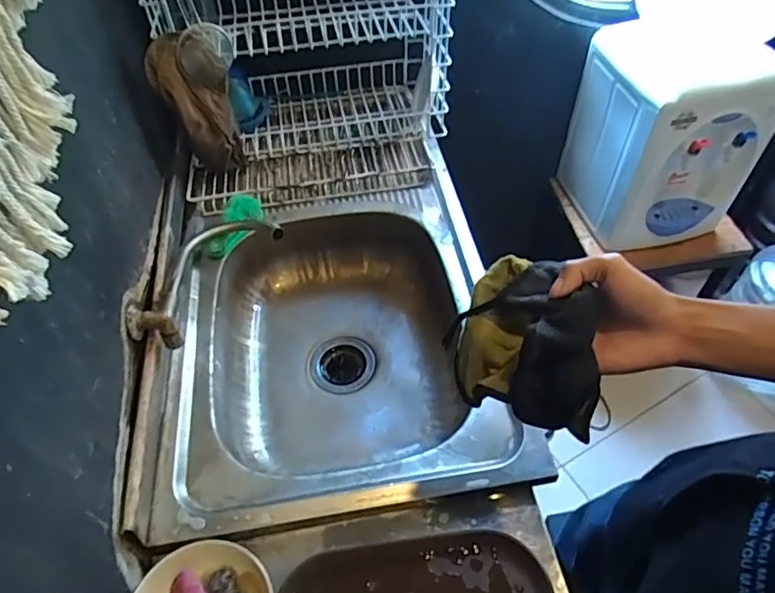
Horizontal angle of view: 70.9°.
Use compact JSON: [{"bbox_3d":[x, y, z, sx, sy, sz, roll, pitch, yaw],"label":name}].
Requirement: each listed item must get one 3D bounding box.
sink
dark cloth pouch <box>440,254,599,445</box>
[{"bbox_3d":[-0.083,0.059,0.881,0.479,0.163,0.596,-7,55,-4],"label":"sink"},{"bbox_3d":[0.116,0.039,0.464,0.119,0.102,0.116,9,55,7],"label":"dark cloth pouch"}]

